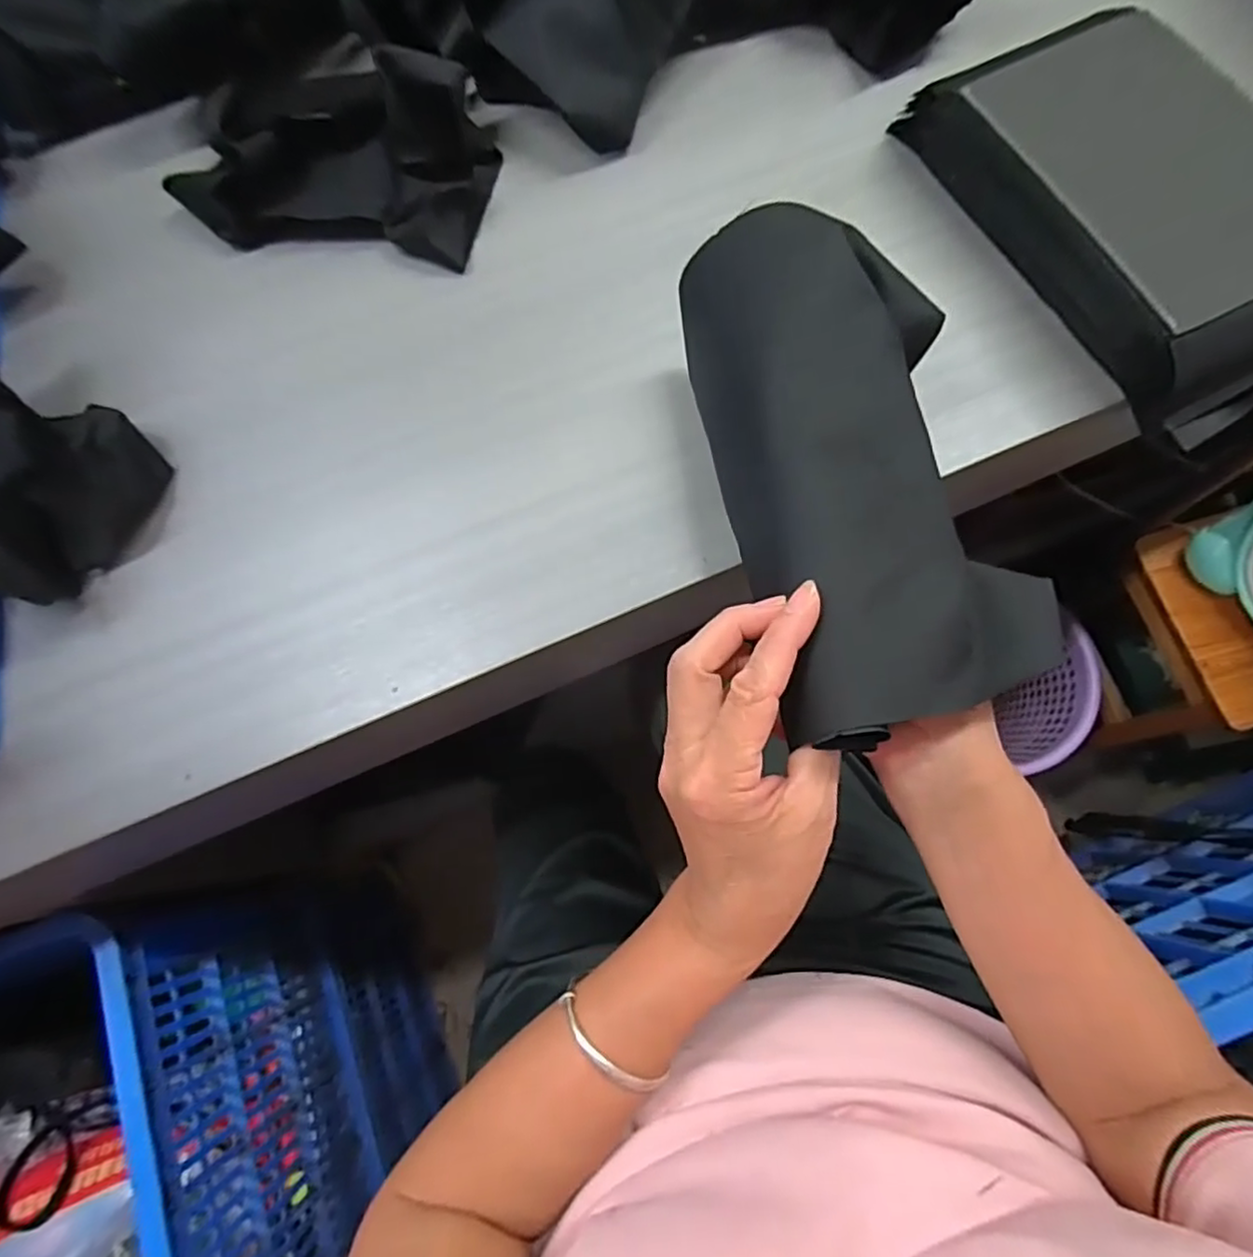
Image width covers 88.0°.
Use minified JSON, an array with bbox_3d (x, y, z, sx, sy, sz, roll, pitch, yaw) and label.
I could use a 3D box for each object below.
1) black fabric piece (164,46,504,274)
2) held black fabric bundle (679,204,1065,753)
[{"bbox_3d":[-0.217,-0.347,0.477,0.223,0.070,0.121,9,75,4],"label":"black fabric piece"},{"bbox_3d":[0.112,-0.086,0.315,0.129,0.063,0.289,-9,66,-1],"label":"held black fabric bundle"}]

